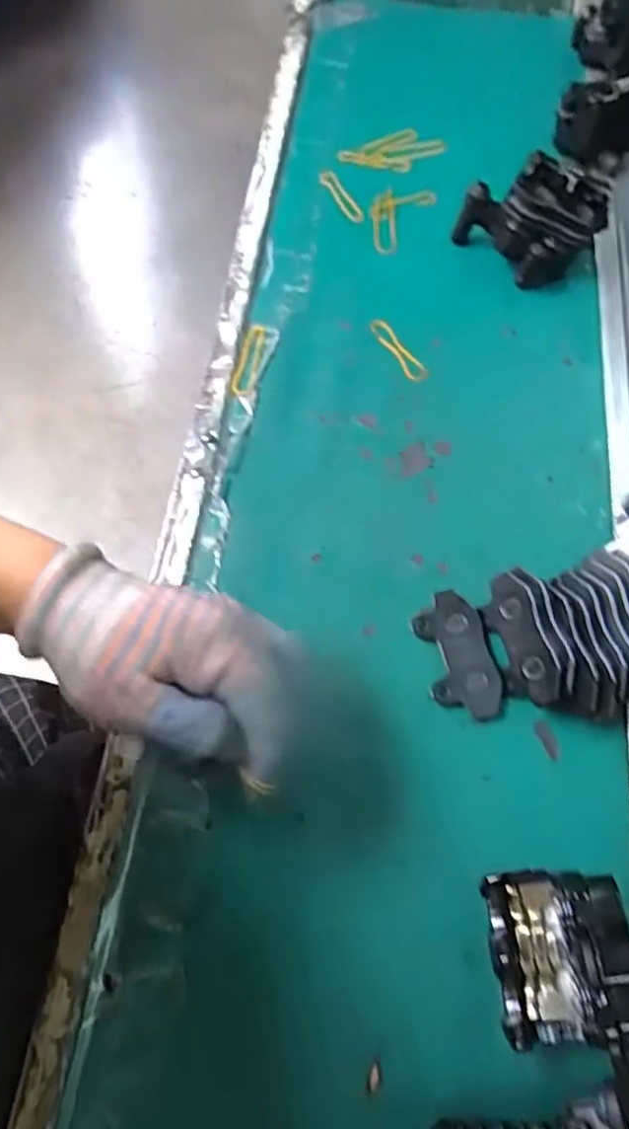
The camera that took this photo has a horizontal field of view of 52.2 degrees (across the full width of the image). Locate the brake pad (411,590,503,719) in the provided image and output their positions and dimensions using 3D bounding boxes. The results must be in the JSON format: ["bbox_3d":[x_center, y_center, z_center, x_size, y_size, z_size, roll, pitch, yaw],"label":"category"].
[{"bbox_3d":[0.082,0.051,0.367,0.038,0.010,0.073,-10,66,-6],"label":"brake pad"}]

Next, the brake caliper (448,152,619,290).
[{"bbox_3d":[0.162,-0.259,0.477,0.096,0.062,0.072,35,69,13],"label":"brake caliper"}]

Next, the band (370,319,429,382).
[{"bbox_3d":[0.061,-0.154,0.461,0.015,0.005,0.060,-28,69,-13],"label":"band"}]

